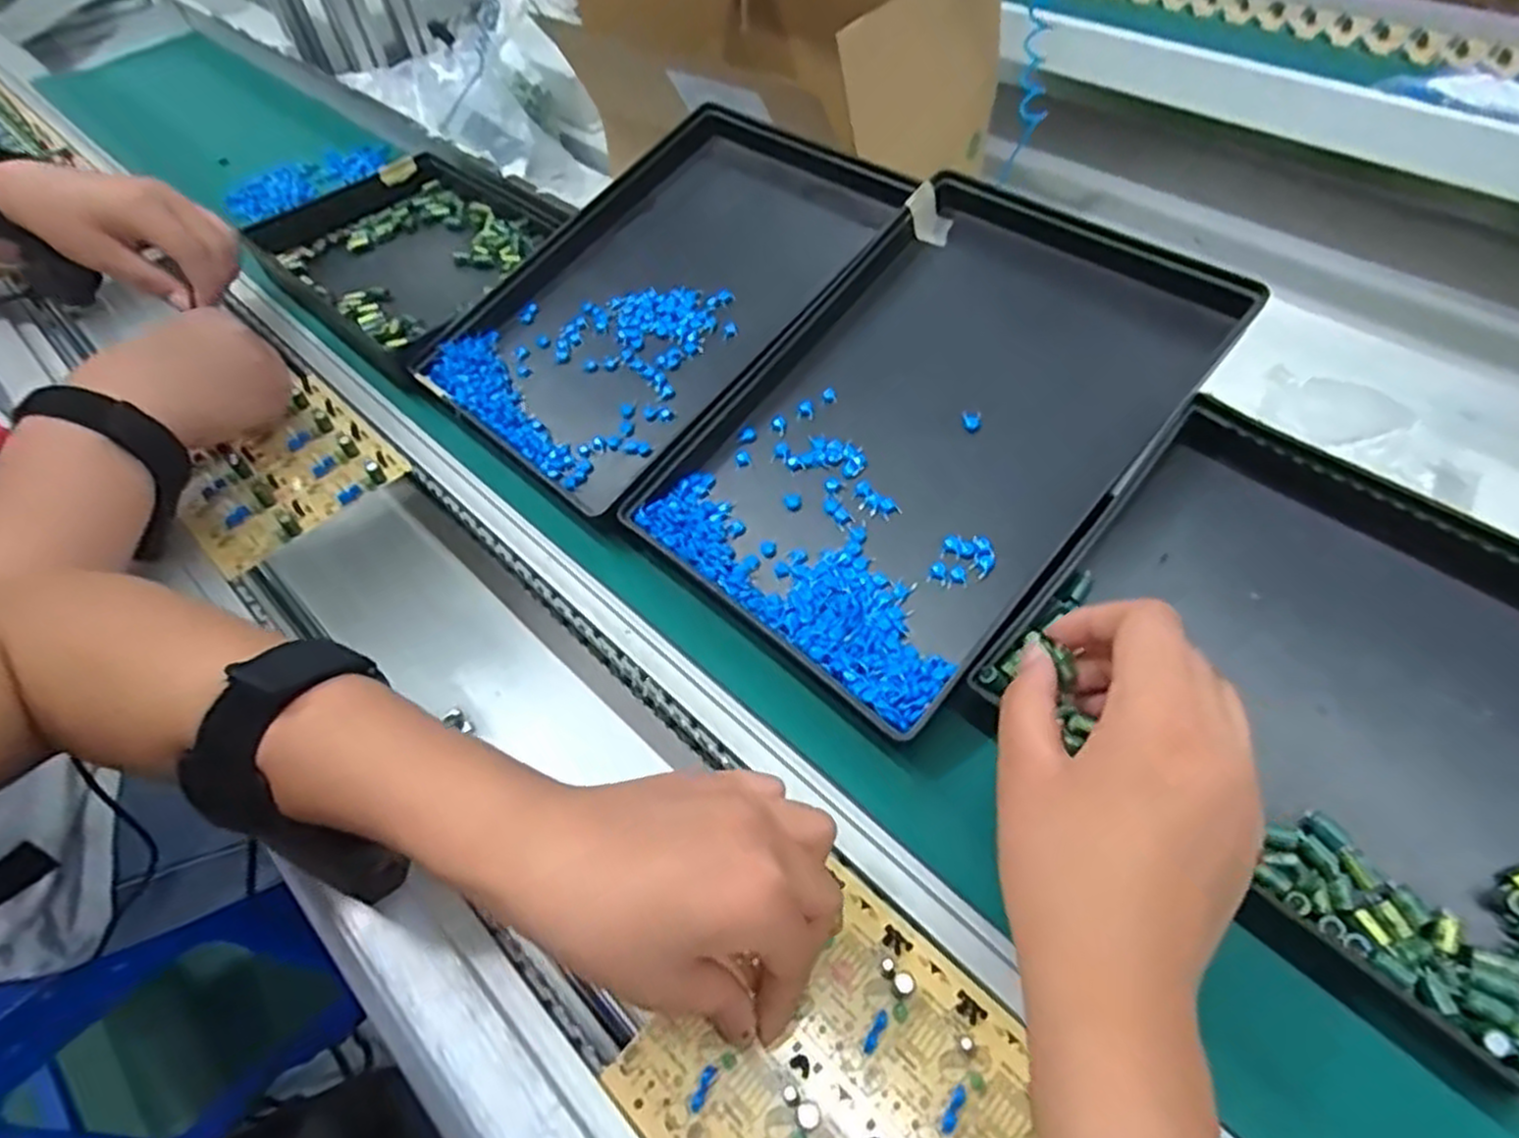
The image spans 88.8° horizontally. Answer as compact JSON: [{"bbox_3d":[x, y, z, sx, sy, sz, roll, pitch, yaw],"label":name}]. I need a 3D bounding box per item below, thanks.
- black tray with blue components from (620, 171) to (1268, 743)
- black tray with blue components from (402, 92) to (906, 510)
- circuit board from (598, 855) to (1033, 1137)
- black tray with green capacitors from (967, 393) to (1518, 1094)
[{"bbox_3d":[0.087,-0.076,0.400,0.195,0.026,0.281,36,78,29],"label":"black tray with blue components"},{"bbox_3d":[-0.054,-0.179,0.490,0.195,0.029,0.297,37,77,25],"label":"black tray with blue components"},{"bbox_3d":[0.030,0.188,0.281,0.127,0.008,0.119,37,65,26],"label":"circuit board"},{"bbox_3d":[0.227,0.051,0.303,0.225,0.043,0.164,38,81,28],"label":"black tray with green capacitors"}]

